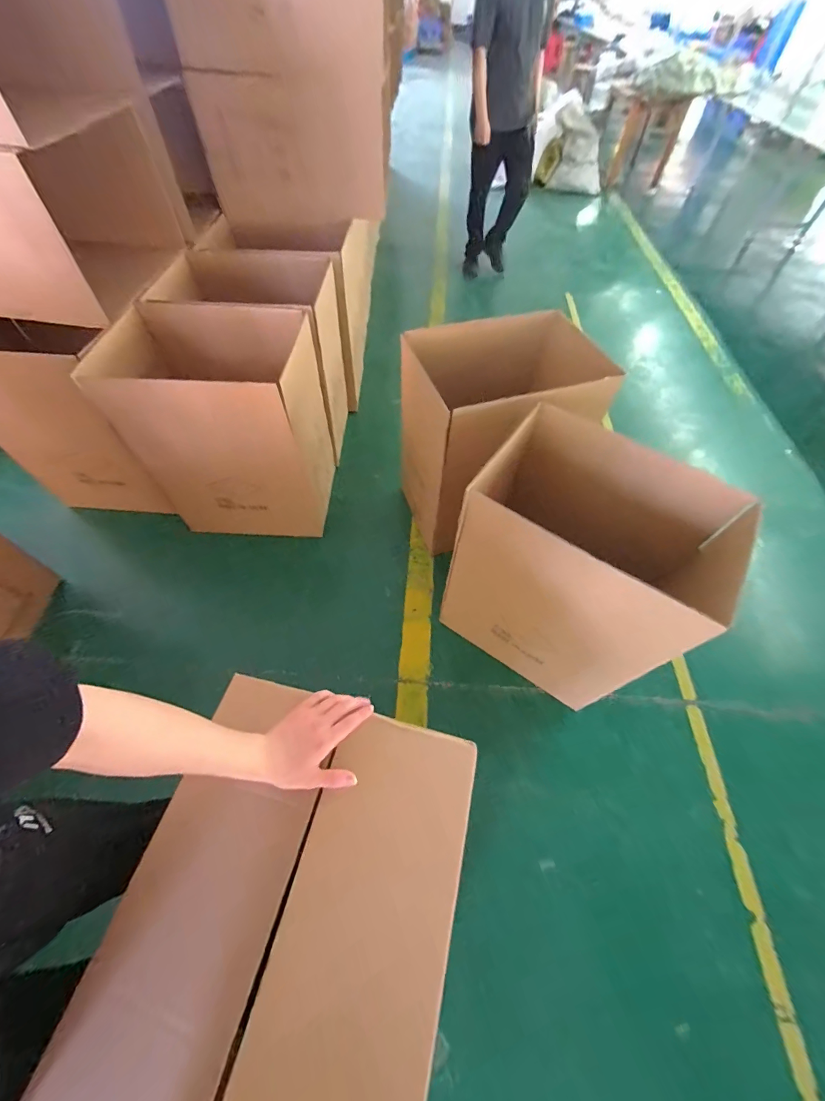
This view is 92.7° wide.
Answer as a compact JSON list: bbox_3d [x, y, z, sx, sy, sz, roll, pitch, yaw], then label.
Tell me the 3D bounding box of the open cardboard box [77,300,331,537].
[{"bbox_3d":[-0.675,-0.441,1.582,0.638,0.821,0.495,6,57,2],"label":"open cardboard box"}]

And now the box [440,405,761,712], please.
[{"bbox_3d":[0.463,0.061,1.209,0.587,0.660,0.495,31,61,17],"label":"box"}]

